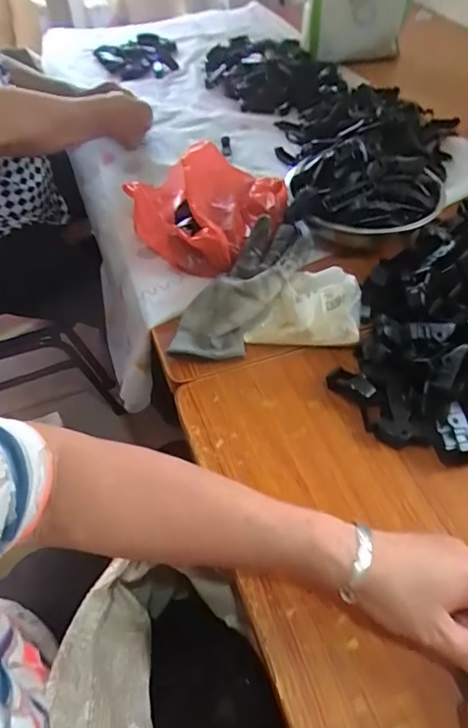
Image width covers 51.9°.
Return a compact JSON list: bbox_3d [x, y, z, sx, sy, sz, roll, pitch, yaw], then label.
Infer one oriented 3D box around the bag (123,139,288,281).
[{"bbox_3d":[-0.041,-0.221,0.665,0.178,0.083,0.233,-37,59,-23],"label":"bag"}]

